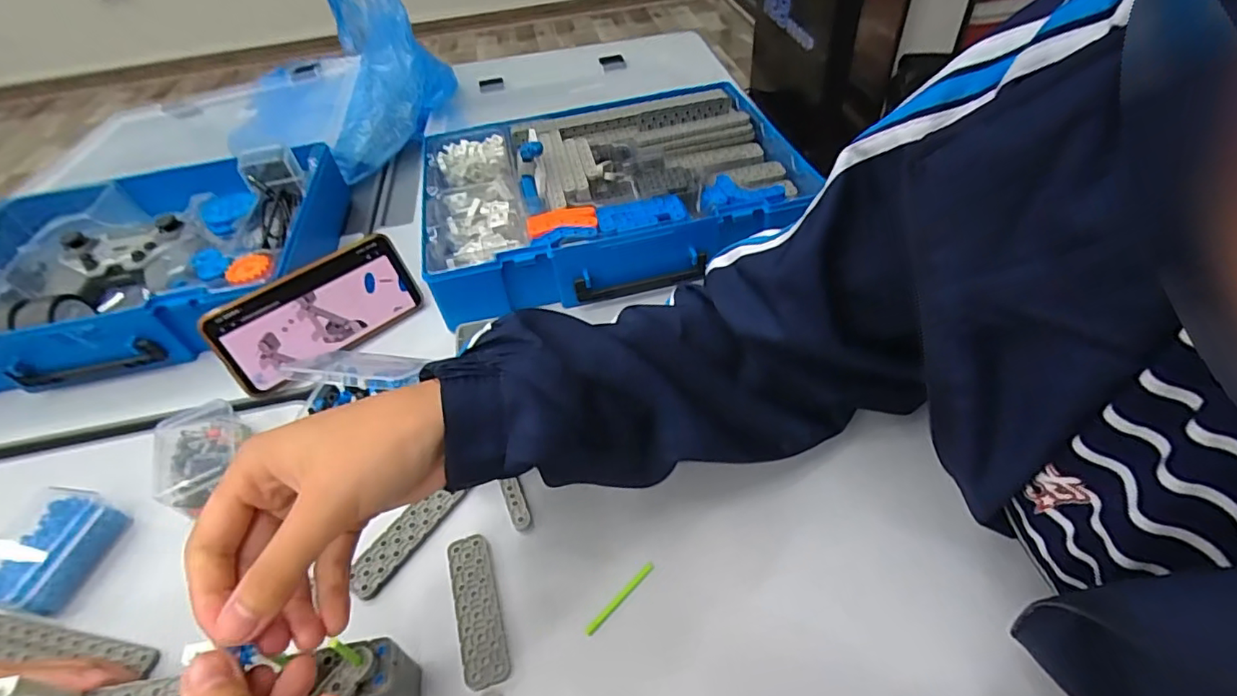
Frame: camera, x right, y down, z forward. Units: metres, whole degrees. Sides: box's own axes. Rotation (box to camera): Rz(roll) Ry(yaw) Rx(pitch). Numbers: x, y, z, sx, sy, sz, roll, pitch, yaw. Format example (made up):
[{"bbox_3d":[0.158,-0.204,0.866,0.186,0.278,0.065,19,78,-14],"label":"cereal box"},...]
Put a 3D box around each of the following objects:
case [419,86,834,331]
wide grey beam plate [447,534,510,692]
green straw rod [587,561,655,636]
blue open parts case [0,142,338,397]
[{"bbox_3d":[-0.010,-0.159,0.576,0.360,0.072,0.261,-13,47,-6],"label":"case"},{"bbox_3d":[-0.085,0.155,0.336,0.025,0.008,0.087,-17,48,-10],"label":"wide grey beam plate"},{"bbox_3d":[0.001,0.150,0.338,0.055,0.004,0.006,-37,54,-26],"label":"green straw rod"},{"bbox_3d":[-0.482,-0.095,0.563,0.354,0.083,0.281,-13,47,-6],"label":"blue open parts case"}]

